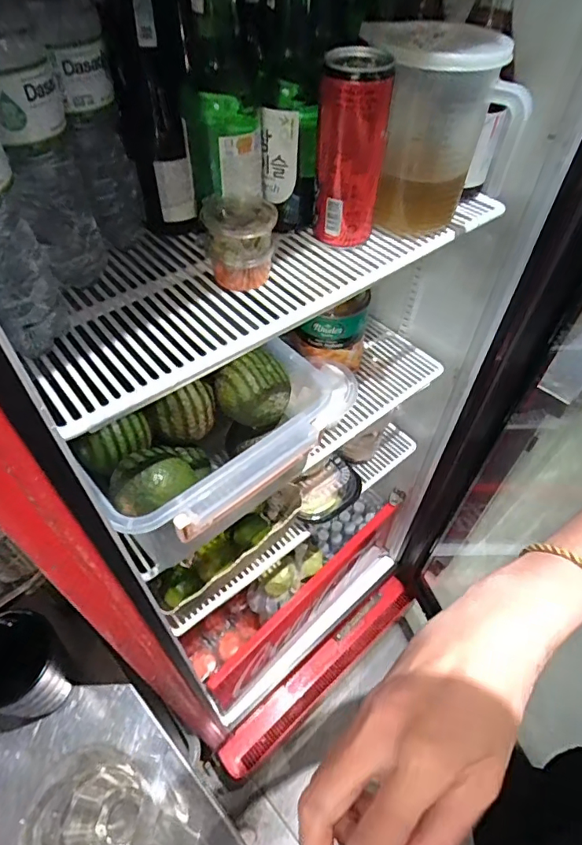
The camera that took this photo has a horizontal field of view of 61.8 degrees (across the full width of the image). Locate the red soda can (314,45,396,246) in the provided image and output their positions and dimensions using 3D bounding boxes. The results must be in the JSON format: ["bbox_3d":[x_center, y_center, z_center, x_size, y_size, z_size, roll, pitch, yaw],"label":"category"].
[{"bbox_3d":[0.051,-0.231,0.423,0.054,0.139,0.050,1,51,-1],"label":"red soda can"}]

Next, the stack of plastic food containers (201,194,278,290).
[{"bbox_3d":[-0.043,-0.152,0.417,0.058,0.064,0.056,-4,51,-5],"label":"stack of plastic food containers"}]

